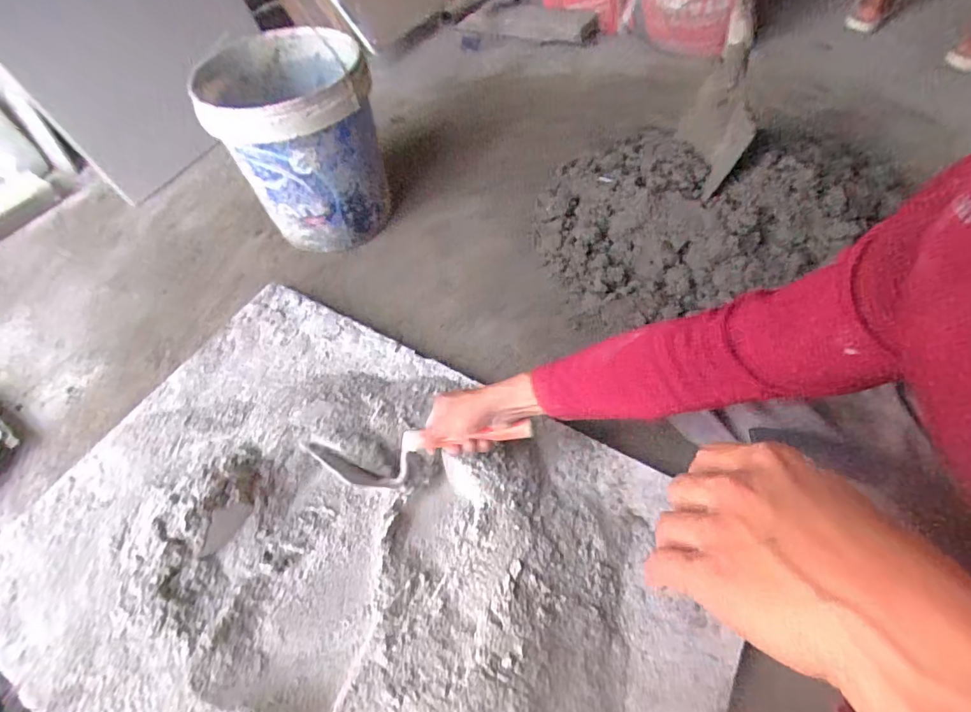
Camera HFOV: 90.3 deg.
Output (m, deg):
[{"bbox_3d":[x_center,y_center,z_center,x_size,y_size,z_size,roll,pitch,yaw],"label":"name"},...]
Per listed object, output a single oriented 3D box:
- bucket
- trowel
[{"bbox_3d":[-0.355,-0.412,0.971,0.285,0.326,0.289,-1,56,2],"label":"bucket"},{"bbox_3d":[-0.102,0.127,0.627,0.331,0.056,0.073,-14,53,21],"label":"trowel"}]

